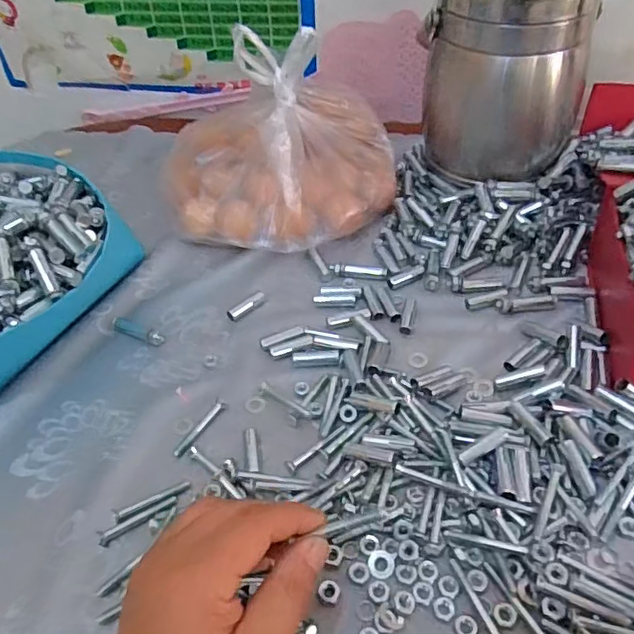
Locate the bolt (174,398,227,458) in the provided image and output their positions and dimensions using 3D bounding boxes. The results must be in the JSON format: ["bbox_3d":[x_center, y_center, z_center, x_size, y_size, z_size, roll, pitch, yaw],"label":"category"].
[{"bbox_3d":[-0.091,0.086,0.448,0.009,0.004,0.058,21,51,23],"label":"bolt"}]

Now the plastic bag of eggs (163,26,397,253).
[{"bbox_3d":[-0.042,-0.172,0.579,0.241,0.165,0.153,-5,46,0],"label":"plastic bag of eggs"}]

